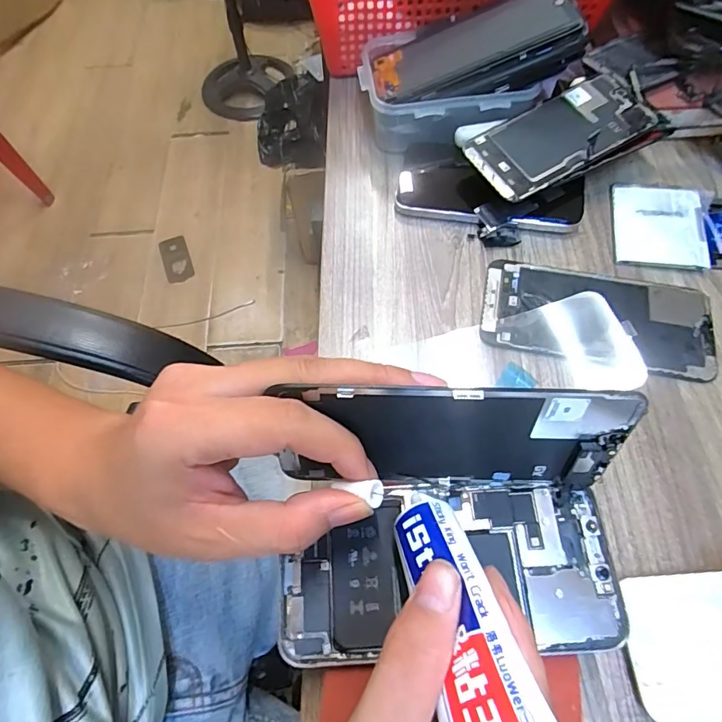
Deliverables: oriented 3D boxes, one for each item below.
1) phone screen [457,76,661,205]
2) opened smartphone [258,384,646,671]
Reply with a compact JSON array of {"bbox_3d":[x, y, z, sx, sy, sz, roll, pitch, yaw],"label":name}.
[{"bbox_3d":[0.154,-0.175,0.363,0.138,0.008,0.072,-26,69,-5],"label":"phone screen"},{"bbox_3d":[0.041,0.074,0.202,0.154,0.080,0.102,-1,64,0],"label":"opened smartphone"}]

